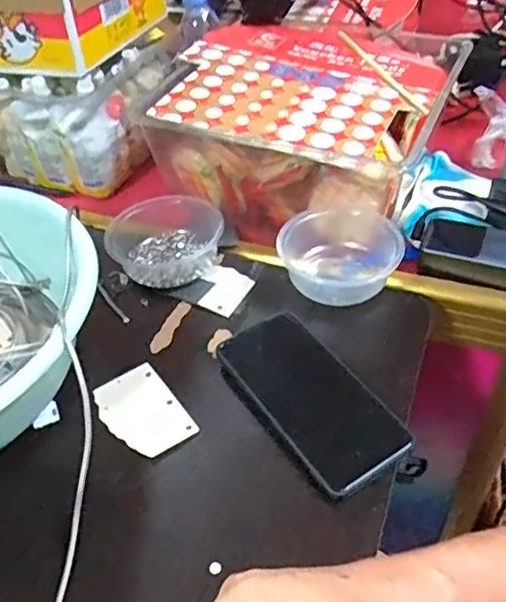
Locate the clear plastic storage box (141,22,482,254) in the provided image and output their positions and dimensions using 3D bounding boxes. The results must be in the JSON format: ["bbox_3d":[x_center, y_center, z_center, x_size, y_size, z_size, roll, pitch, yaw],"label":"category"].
[{"bbox_3d":[0.069,-0.210,0.715,0.294,0.133,0.320,18,48,21],"label":"clear plastic storage box"}]

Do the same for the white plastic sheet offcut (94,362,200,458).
[{"bbox_3d":[-0.088,0.087,0.483,0.055,0.004,0.086,-28,49,-23],"label":"white plastic sheet offcut"}]

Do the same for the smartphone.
[{"bbox_3d":[0.044,0.072,0.475,0.077,0.013,0.163,-28,52,-20],"label":"smartphone"}]

